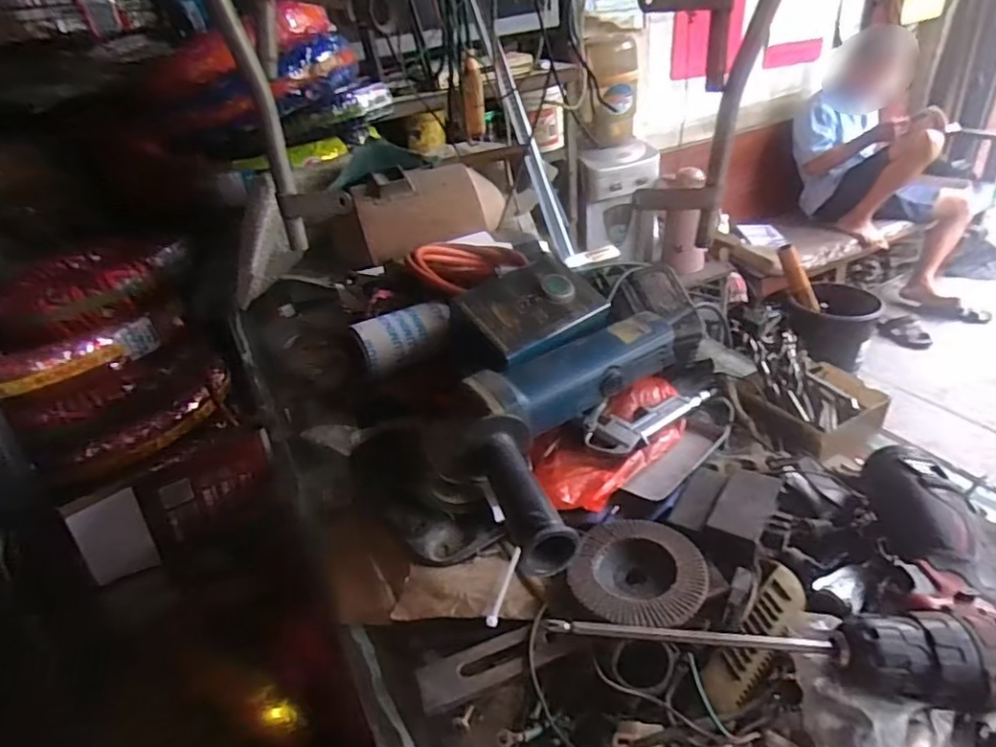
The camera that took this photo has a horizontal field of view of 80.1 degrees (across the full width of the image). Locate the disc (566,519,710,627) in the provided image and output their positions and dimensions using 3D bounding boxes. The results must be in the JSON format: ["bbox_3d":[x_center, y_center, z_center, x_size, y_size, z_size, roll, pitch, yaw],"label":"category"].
[{"bbox_3d":[0.102,0.145,0.431,0.092,0.018,0.093,-5,33,3],"label":"disc"}]

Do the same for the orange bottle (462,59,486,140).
[{"bbox_3d":[-0.043,-0.479,1.036,0.034,0.126,0.041,-4,33,5],"label":"orange bottle"}]

